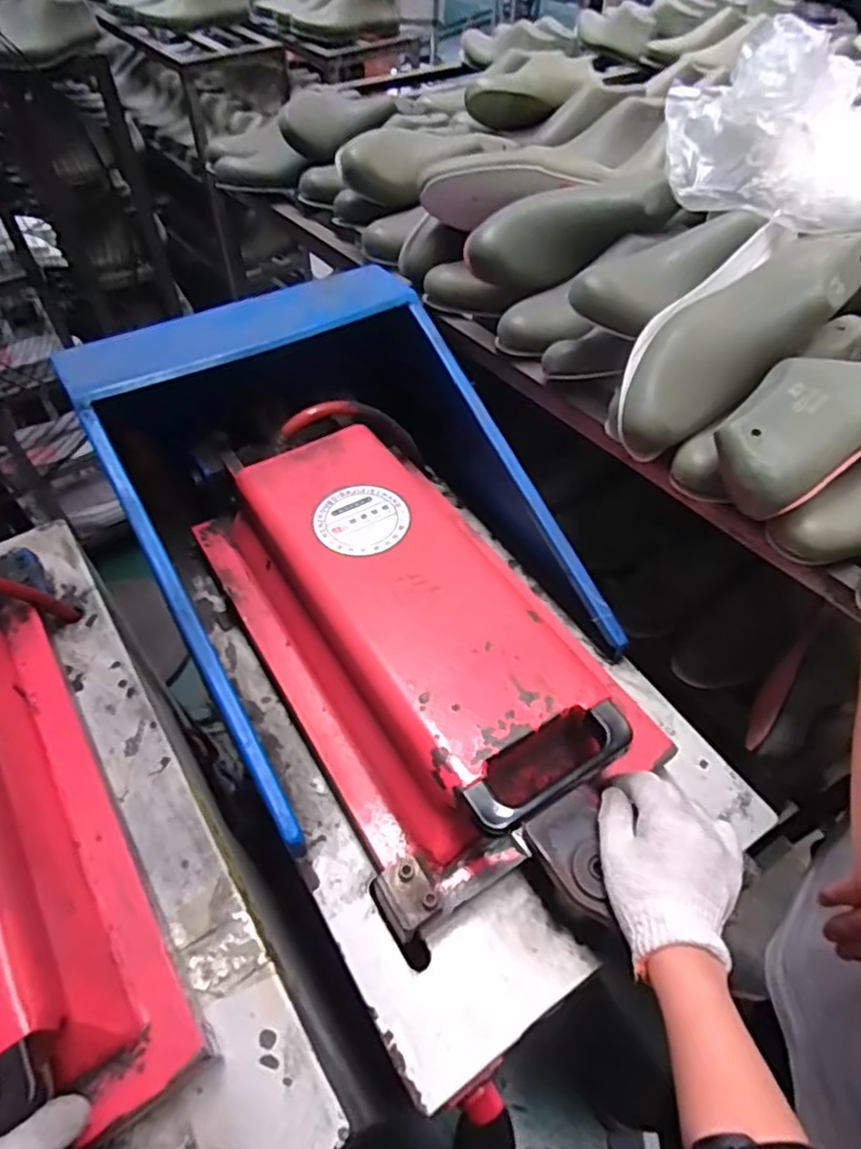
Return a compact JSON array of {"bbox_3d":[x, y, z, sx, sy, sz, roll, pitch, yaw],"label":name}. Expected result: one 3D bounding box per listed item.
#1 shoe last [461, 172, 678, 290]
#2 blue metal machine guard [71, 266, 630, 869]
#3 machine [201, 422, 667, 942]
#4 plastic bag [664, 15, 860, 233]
[{"bbox_3d":[0.152,-0.383,0.726,0.236,0.080,0.063,-20,51,-4],"label":"shoe last"},{"bbox_3d":[-0.097,-0.092,0.697,0.405,0.219,0.528,-23,54,-25],"label":"blue metal machine guard"},{"bbox_3d":[-0.020,0.034,0.657,0.283,0.120,0.490,-21,53,-24],"label":"machine"},{"bbox_3d":[0.352,-0.419,0.617,0.249,0.123,0.154,16,48,8],"label":"plastic bag"}]

